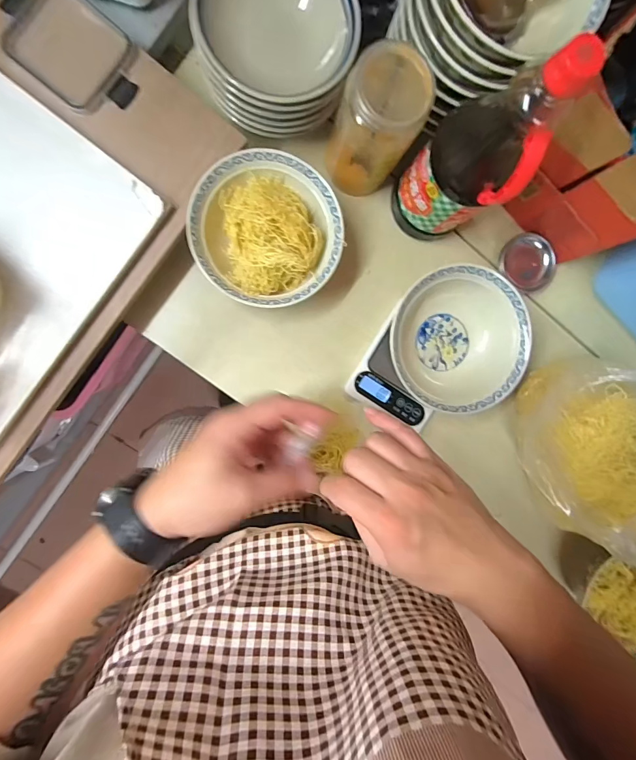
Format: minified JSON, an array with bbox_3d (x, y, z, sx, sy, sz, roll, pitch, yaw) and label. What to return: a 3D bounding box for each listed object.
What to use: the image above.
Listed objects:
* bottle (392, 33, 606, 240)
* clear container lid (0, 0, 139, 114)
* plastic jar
[{"bbox_3d":[0.168,-0.244,0.431,0.095,0.272,0.083,33,90,-9],"label":"bottle"},{"bbox_3d":[-0.274,-0.369,0.429,0.145,0.010,0.102,37,89,-9],"label":"clear container lid"},{"bbox_3d":[0.068,-0.304,0.468,0.091,0.166,0.079,42,89,-9],"label":"plastic jar"}]

